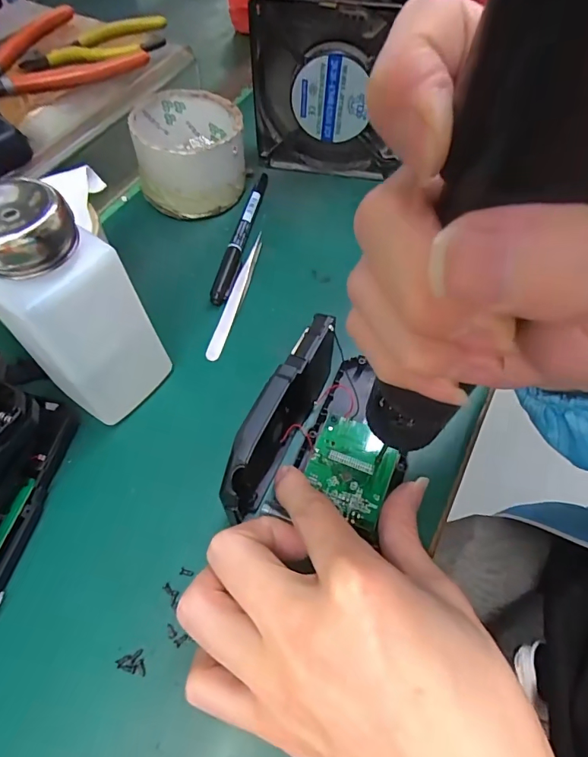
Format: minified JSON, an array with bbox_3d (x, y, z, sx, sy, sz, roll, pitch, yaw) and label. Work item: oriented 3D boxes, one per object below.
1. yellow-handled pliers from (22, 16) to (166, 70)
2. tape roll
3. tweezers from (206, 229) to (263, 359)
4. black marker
[{"bbox_3d":[-0.158,-0.266,0.355,0.126,0.009,0.061,-10,61,-7],"label":"yellow-handled pliers"},{"bbox_3d":[-0.079,-0.173,0.345,0.078,0.053,0.079,0,60,-1],"label":"tape roll"},{"bbox_3d":[-0.038,-0.058,0.307,0.012,0.008,0.104,16,61,8],"label":"tweezers"},{"bbox_3d":[-0.039,-0.112,0.336,0.012,0.007,0.139,10,60,5],"label":"black marker"}]

